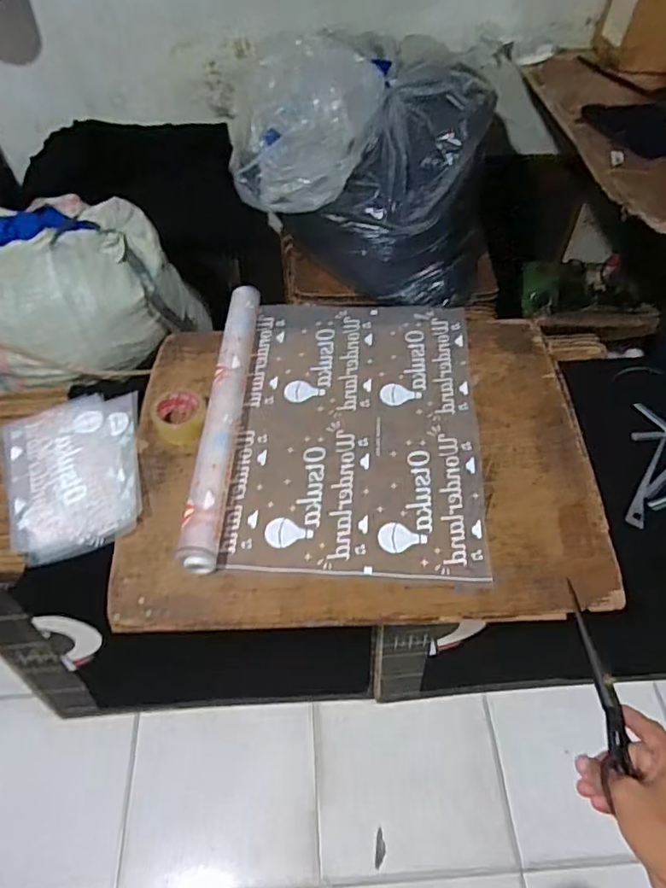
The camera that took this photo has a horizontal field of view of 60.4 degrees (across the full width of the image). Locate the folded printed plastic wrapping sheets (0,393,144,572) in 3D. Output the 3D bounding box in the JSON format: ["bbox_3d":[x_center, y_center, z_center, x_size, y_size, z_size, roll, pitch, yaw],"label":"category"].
[{"bbox_3d":[-0.457,0.042,1.010,0.230,0.026,0.324,-14,54,-10],"label":"folded printed plastic wrapping sheets"}]

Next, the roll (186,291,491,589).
[{"bbox_3d":[0.018,-0.059,1.031,0.480,0.054,0.609,2,53,2],"label":"roll"}]

